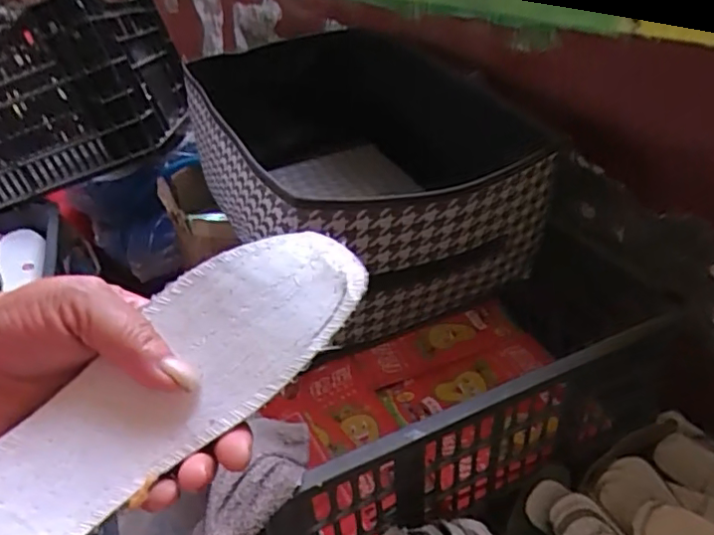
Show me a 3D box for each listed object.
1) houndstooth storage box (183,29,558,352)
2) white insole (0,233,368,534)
[{"bbox_3d":[-0.004,-0.092,0.681,0.275,0.185,0.383,-18,39,-17],"label":"houndstooth storage box"},{"bbox_3d":[-0.093,0.057,0.242,0.221,0.011,0.066,-37,69,-17],"label":"white insole"}]

